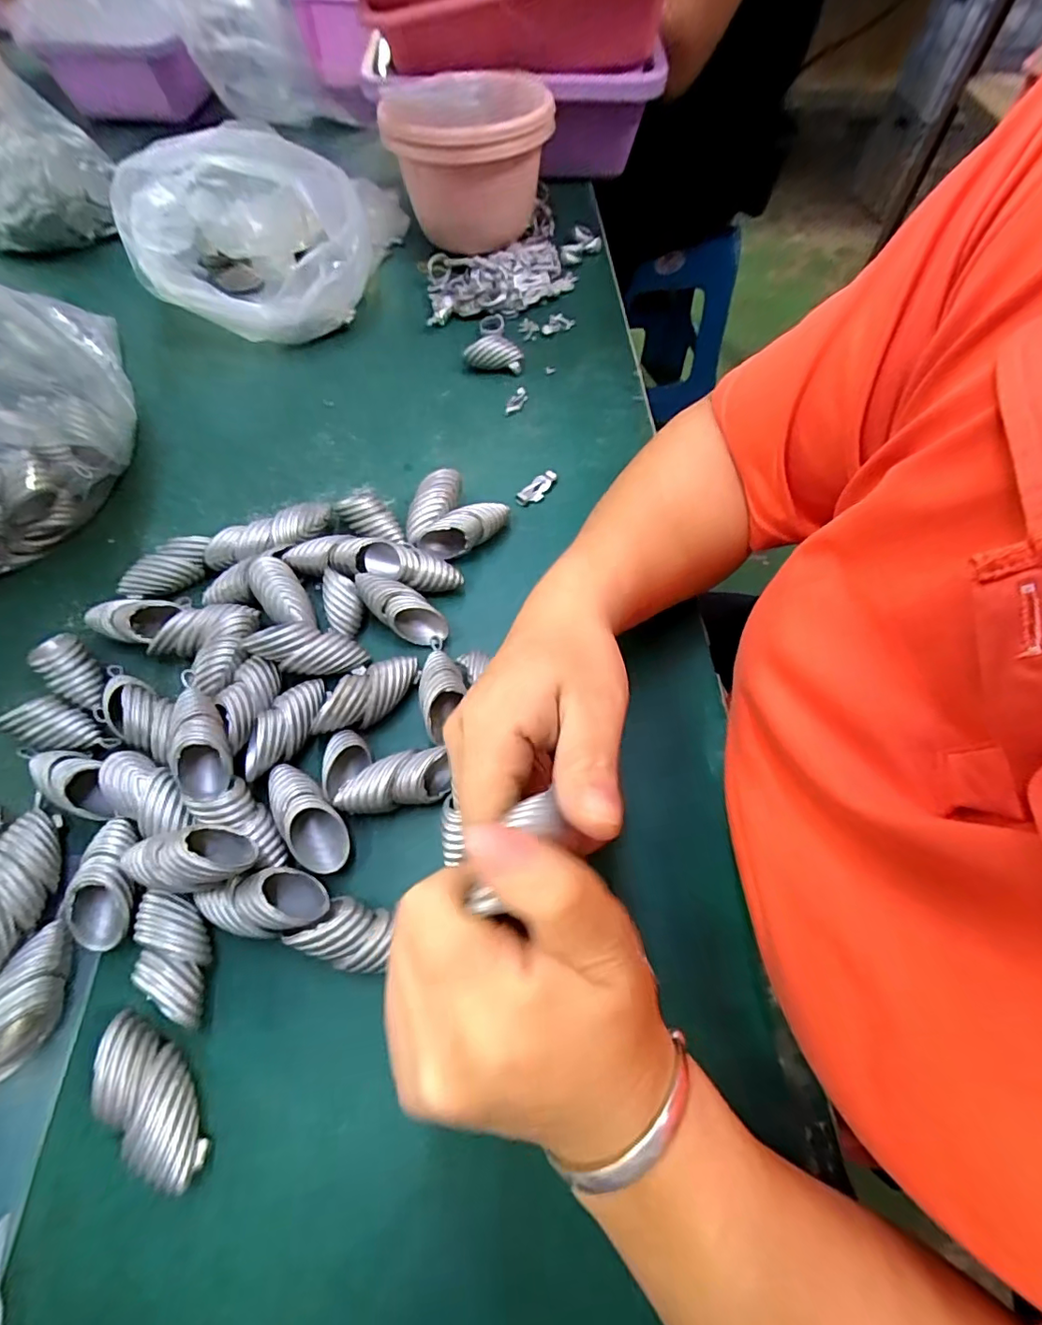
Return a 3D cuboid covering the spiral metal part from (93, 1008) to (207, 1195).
[{"bbox_3d":[-0.147,0.173,0.214,0.065,0.021,0.024,40,68,19],"label":"spiral metal part"}]

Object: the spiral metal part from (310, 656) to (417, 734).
[{"bbox_3d":[-0.083,0.018,0.291,0.022,0.019,0.064,41,55,20],"label":"spiral metal part"}]

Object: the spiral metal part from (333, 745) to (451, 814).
[{"bbox_3d":[-0.065,0.063,0.272,0.055,0.025,0.026,-13,62,-7],"label":"spiral metal part"}]

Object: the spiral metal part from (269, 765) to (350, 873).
[{"bbox_3d":[-0.107,0.076,0.264,0.026,0.023,0.059,-40,68,-19],"label":"spiral metal part"}]

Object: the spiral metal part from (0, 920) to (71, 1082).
[{"bbox_3d":[-0.211,0.144,0.229,0.019,0.026,0.057,-1,61,-1],"label":"spiral metal part"}]

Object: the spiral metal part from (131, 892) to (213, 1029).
[{"bbox_3d":[-0.151,0.128,0.236,0.025,0.024,0.058,-23,64,-12],"label":"spiral metal part"}]

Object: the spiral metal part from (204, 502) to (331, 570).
[{"bbox_3d":[-0.163,-0.081,0.352,0.081,0.023,0.024,-27,65,-14],"label":"spiral metal part"}]

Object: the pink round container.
[{"bbox_3d":[-0.045,-0.441,0.469,0.131,0.113,0.126,-3,61,-2],"label":"pink round container"}]

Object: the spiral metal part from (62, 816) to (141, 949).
[{"bbox_3d":[-0.193,0.102,0.246,0.026,0.017,0.055,-1,75,-1],"label":"spiral metal part"}]

